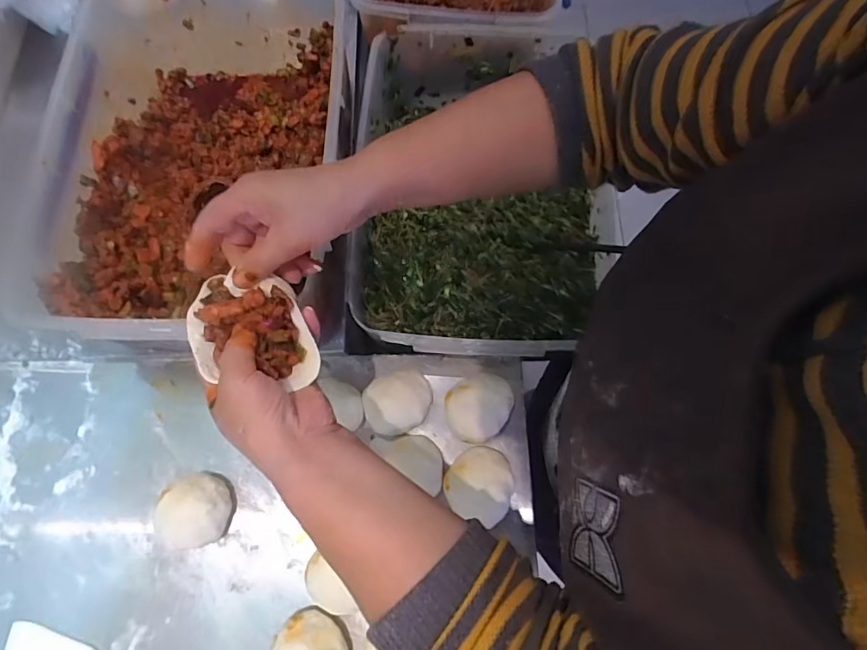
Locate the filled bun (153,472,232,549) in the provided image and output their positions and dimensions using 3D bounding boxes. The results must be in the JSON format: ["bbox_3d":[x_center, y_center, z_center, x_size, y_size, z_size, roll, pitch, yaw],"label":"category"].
[{"bbox_3d":[-0.241,0.190,0.491,0.064,0.042,0.069,0,72,1],"label":"filled bun"}]

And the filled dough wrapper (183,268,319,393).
[{"bbox_3d":[-0.128,0.003,0.345,0.086,0.031,0.073,1,72,1],"label":"filled dough wrapper"}]

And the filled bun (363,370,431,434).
[{"bbox_3d":[-0.038,0.084,0.525,0.079,0.045,0.065,-17,73,-5],"label":"filled bun"}]

